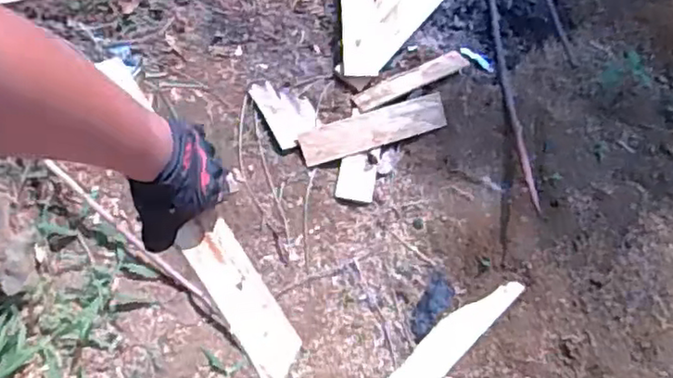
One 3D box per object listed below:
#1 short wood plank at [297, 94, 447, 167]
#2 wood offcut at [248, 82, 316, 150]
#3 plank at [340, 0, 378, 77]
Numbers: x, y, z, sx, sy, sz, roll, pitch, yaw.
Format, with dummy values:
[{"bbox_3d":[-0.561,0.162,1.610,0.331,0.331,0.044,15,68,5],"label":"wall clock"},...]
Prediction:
[{"bbox_3d":[0.093,-0.155,1.674,0.378,0.018,0.093,-16,66,-10],"label":"short wood plank"},{"bbox_3d":[-0.125,-0.199,1.681,0.132,0.012,0.182,-27,81,-27],"label":"wood offcut"},{"bbox_3d":[0.060,-0.492,1.811,0.094,0.027,0.389,0,74,-7],"label":"plank"}]

